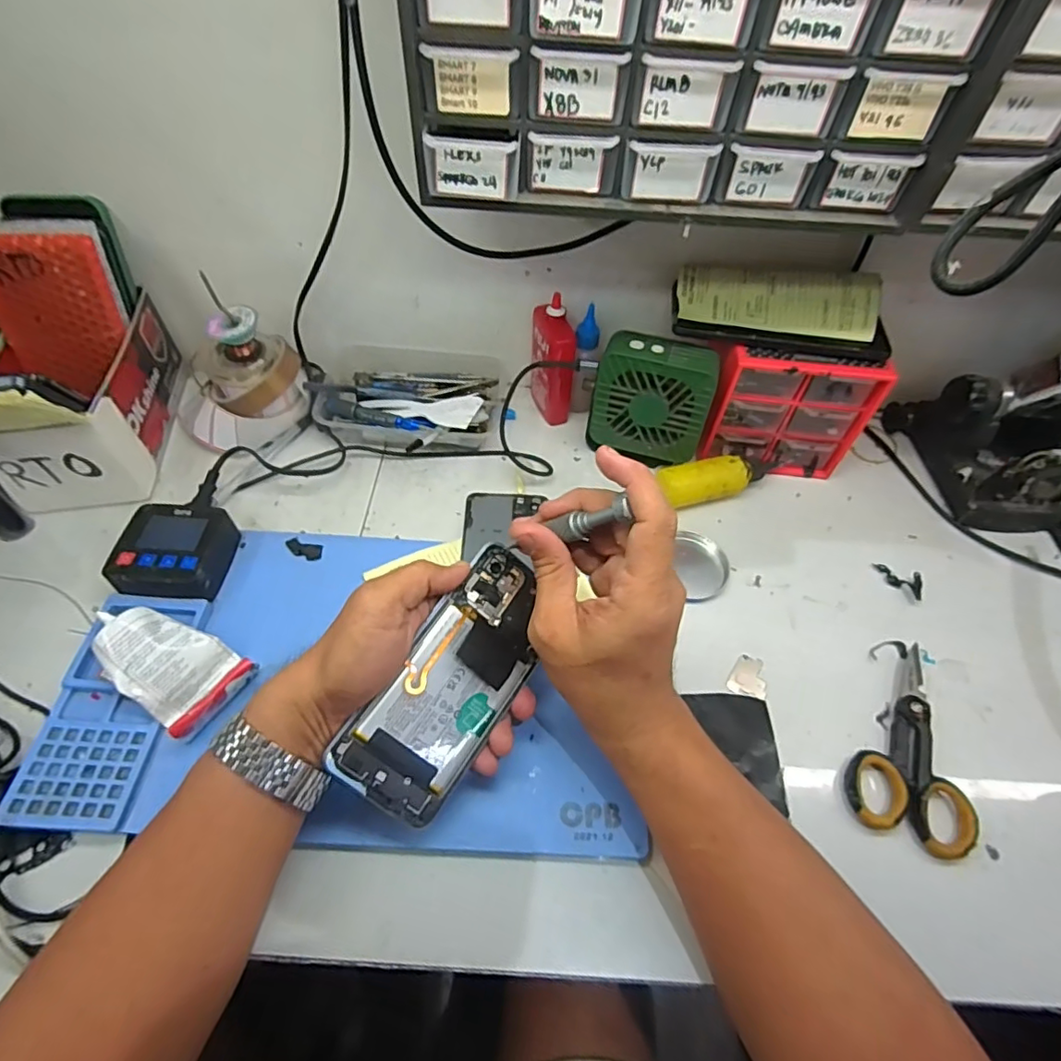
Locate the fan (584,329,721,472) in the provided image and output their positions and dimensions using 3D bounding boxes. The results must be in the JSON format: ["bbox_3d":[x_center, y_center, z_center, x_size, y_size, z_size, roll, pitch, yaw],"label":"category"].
[{"bbox_3d":[0.105,-0.114,0.504,0.099,0.099,0.049,10,55,5],"label":"fan"}]

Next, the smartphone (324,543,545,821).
[{"bbox_3d":[-0.040,0.090,0.342,0.070,0.014,0.159,41,69,-14],"label":"smartphone"}]

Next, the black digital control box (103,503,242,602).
[{"bbox_3d":[-0.272,0.018,0.436,0.075,0.033,0.074,6,55,2],"label":"black digital control box"}]

